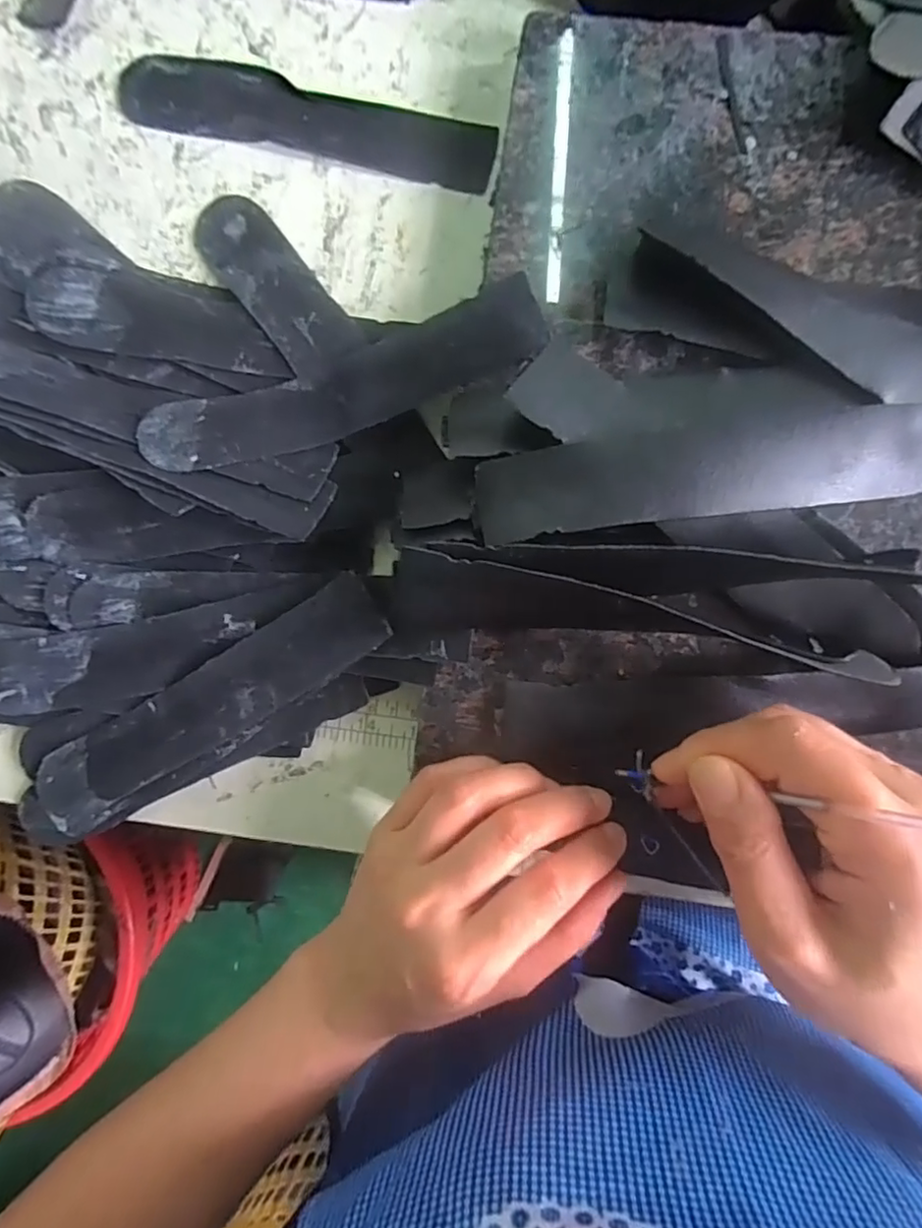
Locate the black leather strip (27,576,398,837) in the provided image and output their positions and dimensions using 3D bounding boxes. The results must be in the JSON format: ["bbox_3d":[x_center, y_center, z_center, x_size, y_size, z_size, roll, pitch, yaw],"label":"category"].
[{"bbox_3d":[-0.116,0.042,0.276,0.182,0.007,0.038,-32,89,8],"label":"black leather strip"}]

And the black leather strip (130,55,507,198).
[{"bbox_3d":[-0.073,-0.237,0.289,0.180,0.004,0.037,13,92,2],"label":"black leather strip"}]

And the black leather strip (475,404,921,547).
[{"bbox_3d":[0.100,-0.056,0.235,0.185,0.018,0.034,-7,89,4],"label":"black leather strip"}]

